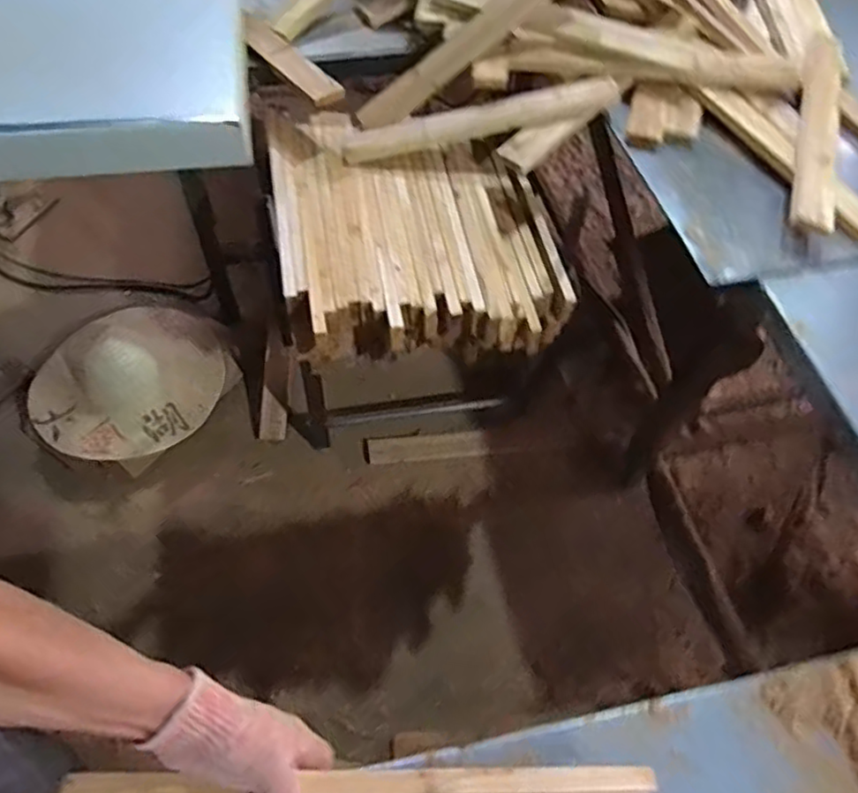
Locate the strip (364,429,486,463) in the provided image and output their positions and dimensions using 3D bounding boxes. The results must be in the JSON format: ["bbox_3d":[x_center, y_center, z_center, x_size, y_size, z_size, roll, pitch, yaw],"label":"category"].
[{"bbox_3d":[-0.006,0.117,1.525,0.282,0.024,0.064,-6,59,-7],"label":"strip"}]

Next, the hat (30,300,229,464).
[{"bbox_3d":[-0.682,-0.057,1.496,0.384,0.161,0.440,29,64,15],"label":"hat"}]

